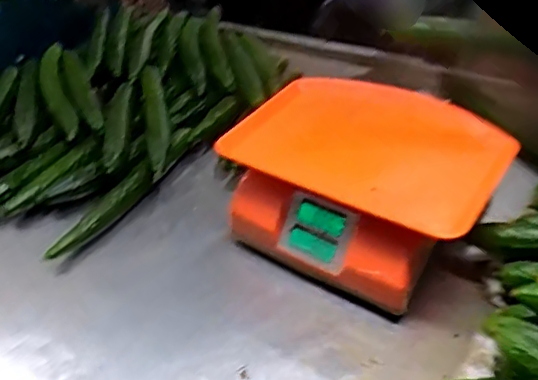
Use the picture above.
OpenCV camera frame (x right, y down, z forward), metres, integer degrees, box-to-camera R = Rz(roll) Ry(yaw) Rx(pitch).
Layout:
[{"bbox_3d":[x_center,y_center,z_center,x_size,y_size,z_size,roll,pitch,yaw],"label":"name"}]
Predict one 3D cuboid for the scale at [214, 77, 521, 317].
[{"bbox_3d":[0.108,-0.007,0.681,0.299,0.149,0.224,21,45,26],"label":"scale"}]

